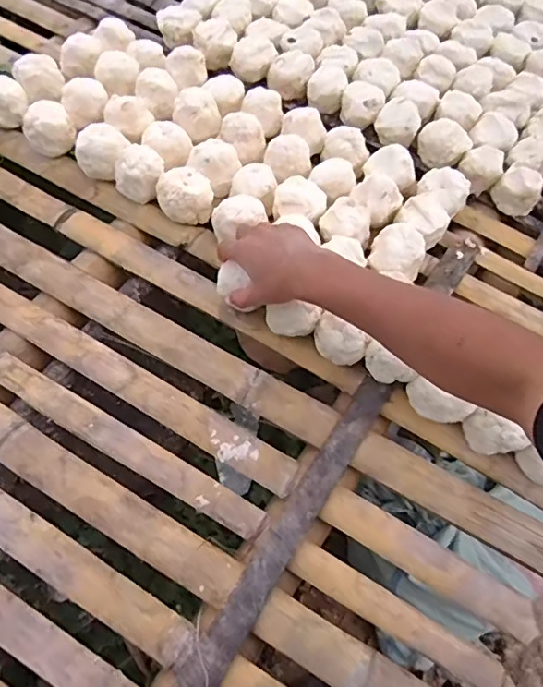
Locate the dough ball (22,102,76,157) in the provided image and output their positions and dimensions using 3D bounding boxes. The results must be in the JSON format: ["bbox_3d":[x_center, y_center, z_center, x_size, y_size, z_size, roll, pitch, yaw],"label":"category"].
[{"bbox_3d":[-0.329,-0.318,0.799,0.068,0.055,0.062,2,63,-4],"label":"dough ball"}]

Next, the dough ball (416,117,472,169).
[{"bbox_3d":[0.267,-0.309,0.838,0.079,0.051,0.071,21,63,8],"label":"dough ball"}]

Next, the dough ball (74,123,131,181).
[{"bbox_3d":[-0.249,-0.284,0.788,0.076,0.054,0.067,19,63,7],"label":"dough ball"}]

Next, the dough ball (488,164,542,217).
[{"bbox_3d":[0.374,-0.233,0.814,0.065,0.055,0.047,37,66,16],"label":"dough ball"}]

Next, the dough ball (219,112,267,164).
[{"bbox_3d":[-0.044,-0.311,0.809,0.068,0.046,0.062,2,63,-4],"label":"dough ball"}]

